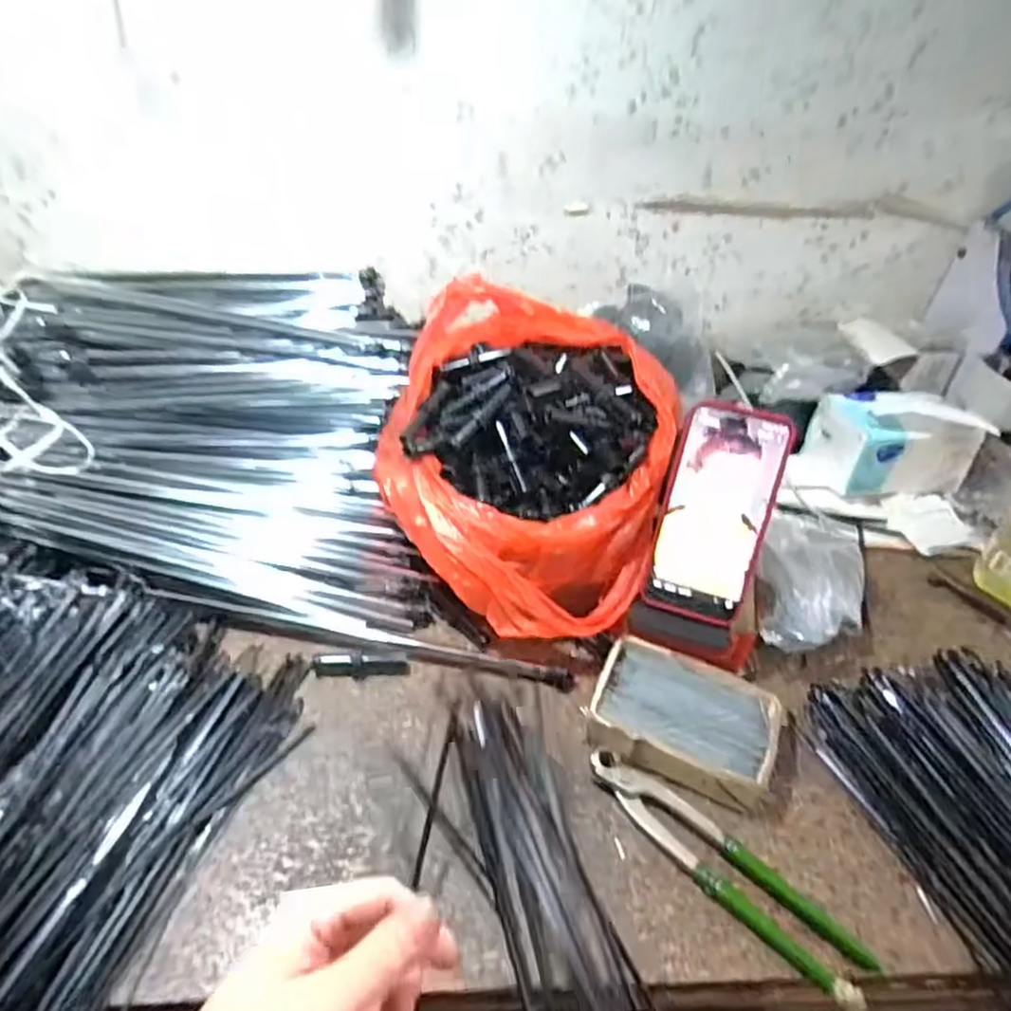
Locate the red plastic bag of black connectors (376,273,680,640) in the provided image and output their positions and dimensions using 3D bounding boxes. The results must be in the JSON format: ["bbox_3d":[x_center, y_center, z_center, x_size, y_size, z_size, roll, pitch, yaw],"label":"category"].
[{"bbox_3d":[0.012,-0.047,0.586,0.252,0.145,0.247,17,42,13],"label":"red plastic bag of black connectors"}]

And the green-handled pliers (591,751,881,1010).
[{"bbox_3d":[0.139,0.232,0.448,0.195,0.014,0.037,34,49,29],"label":"green-handled pliers"}]

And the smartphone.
[{"bbox_3d":[0.161,0.006,0.526,0.079,0.162,0.010,15,11,11],"label":"smartphone"}]

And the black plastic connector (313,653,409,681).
[{"bbox_3d":[-0.115,0.128,0.545,0.074,0.012,0.021,0,41,-6],"label":"black plastic connector"}]

